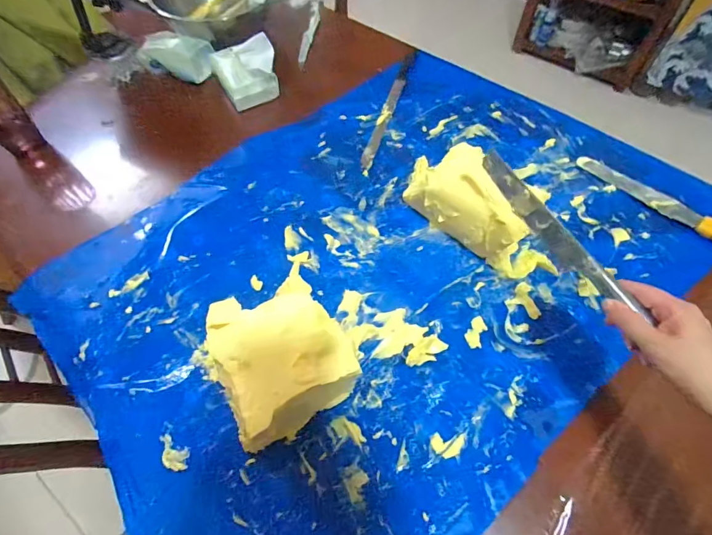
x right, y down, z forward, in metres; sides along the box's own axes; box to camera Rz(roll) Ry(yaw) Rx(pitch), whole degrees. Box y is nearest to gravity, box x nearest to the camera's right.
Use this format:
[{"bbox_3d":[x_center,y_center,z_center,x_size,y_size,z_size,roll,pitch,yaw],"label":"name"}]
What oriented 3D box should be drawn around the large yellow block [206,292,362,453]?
[{"bbox_3d":[-0.086,0.106,0.486,0.132,0.102,0.147,-30,63,-14],"label":"large yellow block"}]

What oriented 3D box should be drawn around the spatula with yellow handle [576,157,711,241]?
[{"bbox_3d":[0.506,-0.091,0.626,0.032,0.030,0.320,-40,66,-19],"label":"spatula with yellow handle"}]

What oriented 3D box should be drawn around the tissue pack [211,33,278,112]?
[{"bbox_3d":[-0.212,-0.384,0.768,0.105,0.086,0.109,-26,62,-12],"label":"tissue pack"}]

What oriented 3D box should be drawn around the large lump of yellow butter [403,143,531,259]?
[{"bbox_3d":[0.164,-0.092,0.581,0.073,0.119,0.181,-38,65,-18],"label":"large lump of yellow butter"}]

